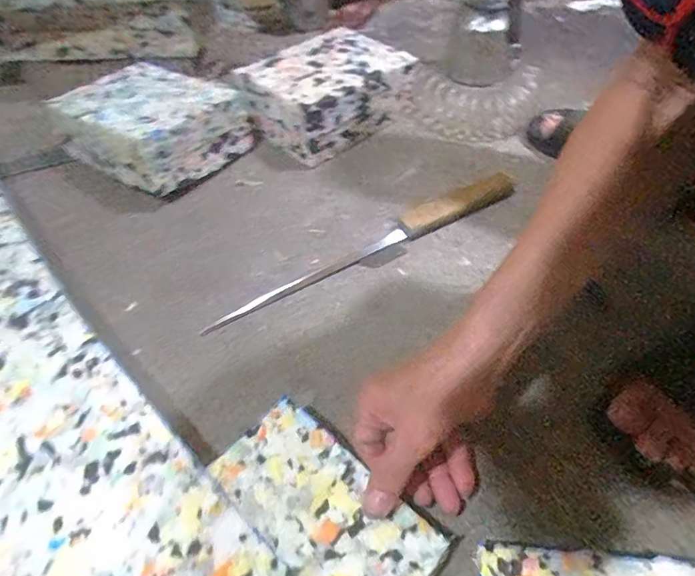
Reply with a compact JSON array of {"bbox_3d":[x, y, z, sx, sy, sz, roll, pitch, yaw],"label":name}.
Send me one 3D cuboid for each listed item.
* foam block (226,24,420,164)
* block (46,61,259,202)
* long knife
[{"bbox_3d":[-0.034,-0.288,0.684,0.215,0.088,0.165,-37,58,-26],"label":"foam block"},{"bbox_3d":[-0.266,-0.224,0.632,0.206,0.092,0.169,27,56,22],"label":"block"},{"bbox_3d":[0.031,-0.053,0.533,0.412,0.020,0.032,-25,54,-19],"label":"long knife"}]

